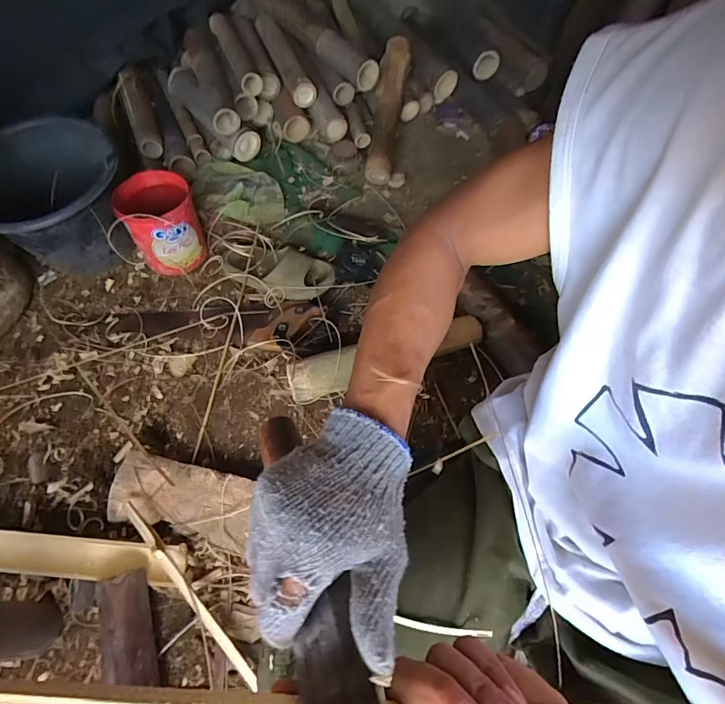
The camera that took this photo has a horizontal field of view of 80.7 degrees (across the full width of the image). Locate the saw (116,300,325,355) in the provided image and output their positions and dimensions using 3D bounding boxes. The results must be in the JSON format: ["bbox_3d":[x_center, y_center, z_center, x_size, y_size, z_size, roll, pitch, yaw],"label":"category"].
[{"bbox_3d":[-0.290,-0.070,0.841,0.377,0.029,0.126,8,60,4],"label":"saw"}]

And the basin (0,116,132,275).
[{"bbox_3d":[-0.604,-0.293,0.861,0.266,0.224,0.273,0,60,-1],"label":"basin"}]

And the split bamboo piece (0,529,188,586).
[{"bbox_3d":[-0.537,0.293,0.630,0.543,0.044,0.054,4,60,1],"label":"split bamboo piece"}]

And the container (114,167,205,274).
[{"bbox_3d":[-0.403,-0.258,0.873,0.131,0.156,0.137,-21,62,-12],"label":"container"}]

